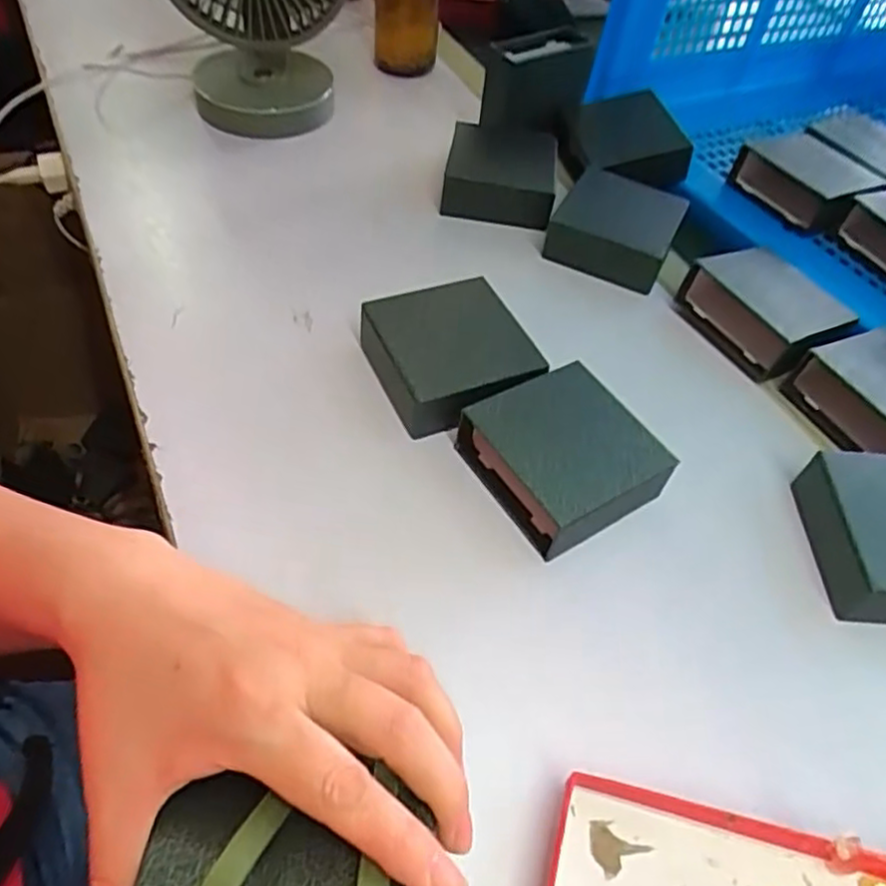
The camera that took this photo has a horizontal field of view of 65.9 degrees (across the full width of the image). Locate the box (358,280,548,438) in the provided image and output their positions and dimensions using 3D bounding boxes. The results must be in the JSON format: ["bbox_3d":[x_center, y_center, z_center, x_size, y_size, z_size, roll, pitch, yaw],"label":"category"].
[{"bbox_3d":[0.004,-0.057,0.435,0.090,0.033,0.097,-21,57,-21],"label":"box"}]

